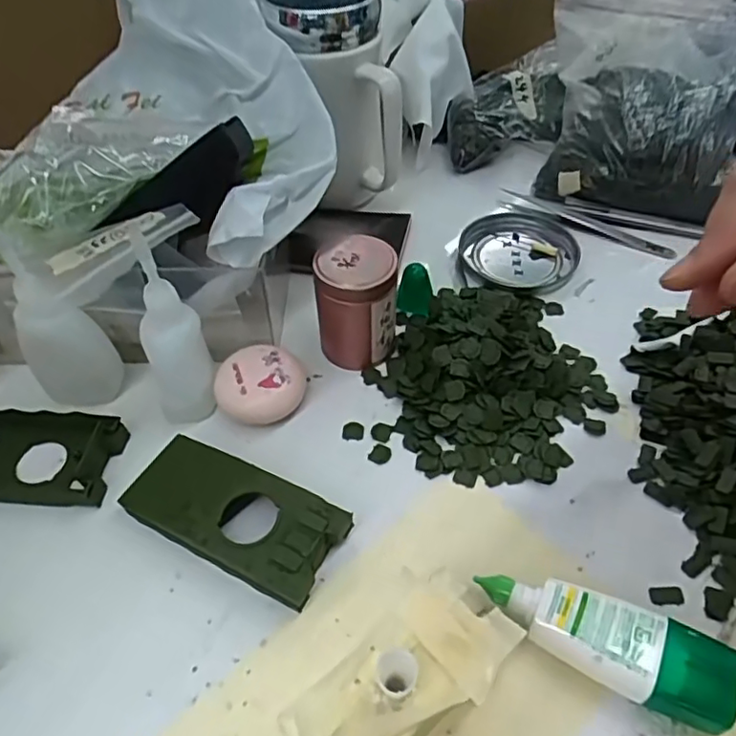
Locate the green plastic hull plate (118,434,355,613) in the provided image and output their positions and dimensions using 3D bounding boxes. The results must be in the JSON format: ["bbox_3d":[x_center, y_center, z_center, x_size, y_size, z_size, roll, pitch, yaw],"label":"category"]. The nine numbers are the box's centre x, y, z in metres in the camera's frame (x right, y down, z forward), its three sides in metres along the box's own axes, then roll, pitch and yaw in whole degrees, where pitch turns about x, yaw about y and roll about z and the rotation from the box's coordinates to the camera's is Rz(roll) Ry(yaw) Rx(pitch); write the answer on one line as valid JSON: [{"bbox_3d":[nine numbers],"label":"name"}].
[{"bbox_3d":[-0.064,0.068,0.287,0.103,0.021,0.046,23,54,19],"label":"green plastic hull plate"}]

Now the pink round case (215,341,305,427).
[{"bbox_3d":[-0.058,0.010,0.334,0.047,0.022,0.040,-17,51,-13],"label":"pink round case"}]

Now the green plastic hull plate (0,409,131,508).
[{"bbox_3d":[-0.181,0.043,0.313,0.102,0.015,0.046,4,50,4],"label":"green plastic hull plate"}]

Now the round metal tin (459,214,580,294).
[{"bbox_3d":[0.104,-0.079,0.424,0.084,0.012,0.077,-1,49,1],"label":"round metal tin"}]

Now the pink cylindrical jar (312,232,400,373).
[{"bbox_3d":[-0.005,-0.036,0.346,0.042,0.065,0.039,6,50,6],"label":"pink cylindrical jar"}]

